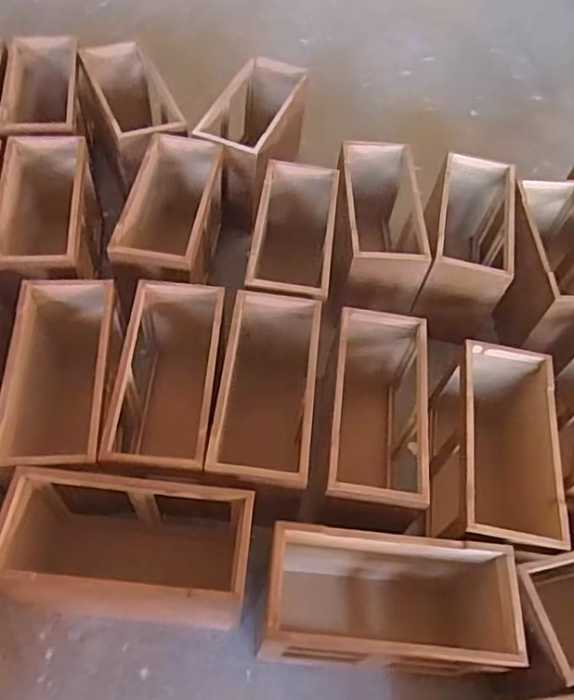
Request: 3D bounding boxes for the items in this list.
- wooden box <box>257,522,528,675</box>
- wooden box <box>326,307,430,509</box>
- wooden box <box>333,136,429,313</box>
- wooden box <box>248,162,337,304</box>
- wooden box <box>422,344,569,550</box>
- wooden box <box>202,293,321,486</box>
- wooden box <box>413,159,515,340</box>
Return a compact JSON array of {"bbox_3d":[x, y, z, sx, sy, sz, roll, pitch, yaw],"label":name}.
[{"bbox_3d":[0.119,0.330,0.759,0.286,0.218,0.135,6,57,-2],"label":"wooden box"},{"bbox_3d":[0.133,0.115,0.906,0.140,0.226,0.306,9,57,0],"label":"wooden box"},{"bbox_3d":[0.162,-0.212,1.113,0.152,0.205,0.284,0,57,-6],"label":"wooden box"},{"bbox_3d":[0.009,-0.164,1.068,0.132,0.194,0.291,8,57,0],"label":"wooden box"},{"bbox_3d":[0.295,0.151,0.858,0.143,0.153,0.297,11,57,1],"label":"wooden box"},{"bbox_3d":[-0.034,0.086,0.895,0.135,0.206,0.295,7,57,-1],"label":"wooden box"},{"bbox_3d":[0.331,-0.188,1.125,0.141,0.223,0.314,15,57,3],"label":"wooden box"}]

